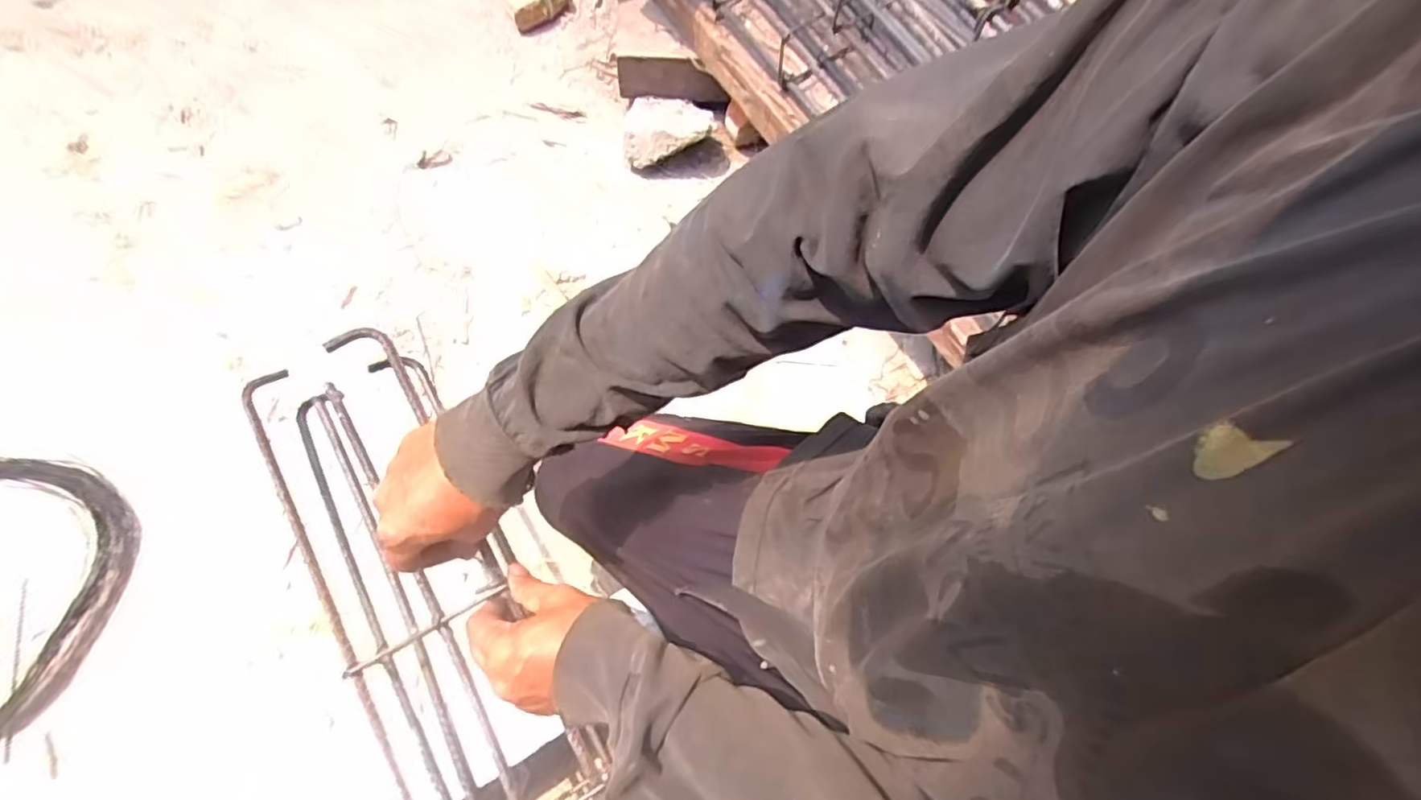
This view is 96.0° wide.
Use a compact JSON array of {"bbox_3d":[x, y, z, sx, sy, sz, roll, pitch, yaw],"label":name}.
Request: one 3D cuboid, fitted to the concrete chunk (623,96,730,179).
[{"bbox_3d":[-0.049,-0.375,0.918,0.150,0.069,0.107,8,73,0],"label":"concrete chunk"}]

